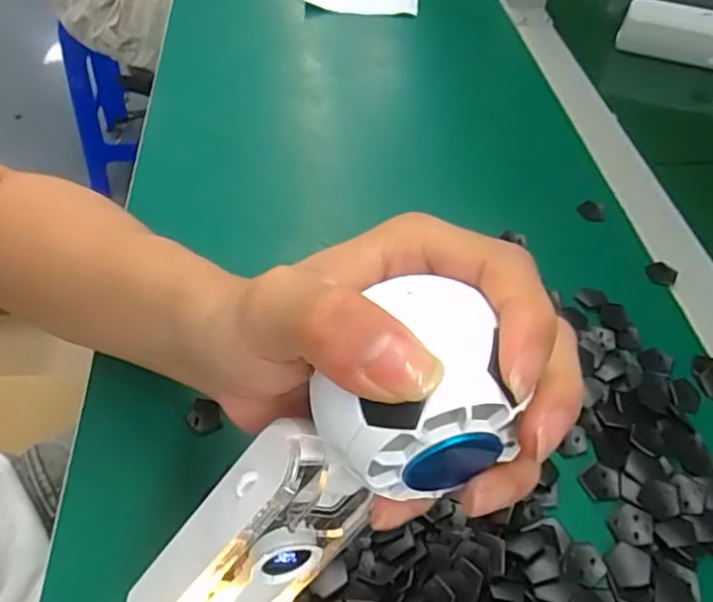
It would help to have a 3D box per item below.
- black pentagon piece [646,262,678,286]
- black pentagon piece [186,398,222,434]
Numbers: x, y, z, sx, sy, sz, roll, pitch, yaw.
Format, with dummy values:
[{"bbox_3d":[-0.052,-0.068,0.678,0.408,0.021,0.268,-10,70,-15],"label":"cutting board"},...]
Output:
[{"bbox_3d":[0.198,-0.017,0.381,0.019,0.005,0.019,31,56,20],"label":"black pentagon piece"},{"bbox_3d":[-0.078,0.059,0.300,0.016,0.004,0.019,-27,57,-23],"label":"black pentagon piece"}]

